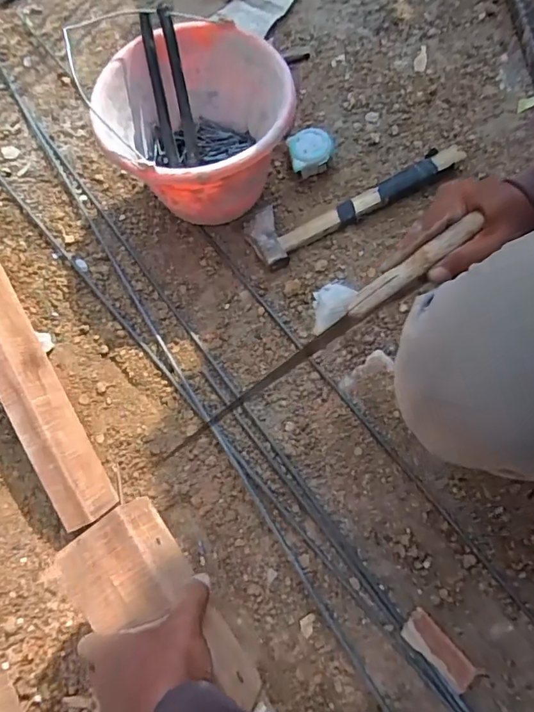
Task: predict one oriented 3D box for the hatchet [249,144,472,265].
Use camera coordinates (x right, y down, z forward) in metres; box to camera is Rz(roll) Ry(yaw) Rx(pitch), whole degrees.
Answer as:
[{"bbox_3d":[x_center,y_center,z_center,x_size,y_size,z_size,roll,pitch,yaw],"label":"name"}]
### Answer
[{"bbox_3d":[0.124,-0.238,0.714,0.323,0.033,0.092,-29,73,-7],"label":"hatchet"}]

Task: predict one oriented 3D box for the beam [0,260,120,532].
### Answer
[{"bbox_3d":[-0.323,-0.039,0.591,0.060,0.067,0.511,-27,88,-8],"label":"beam"}]

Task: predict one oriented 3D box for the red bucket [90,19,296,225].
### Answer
[{"bbox_3d":[-0.087,-0.285,0.681,0.230,0.189,0.226,-1,72,2],"label":"red bucket"}]

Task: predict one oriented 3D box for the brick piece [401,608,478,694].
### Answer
[{"bbox_3d":[0.185,0.316,0.535,0.034,0.016,0.085,-43,75,-11],"label":"brick piece"}]

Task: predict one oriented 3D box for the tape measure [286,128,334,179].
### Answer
[{"bbox_3d":[0.063,-0.302,0.736,0.066,0.043,0.068,-16,72,-3],"label":"tape measure"}]

